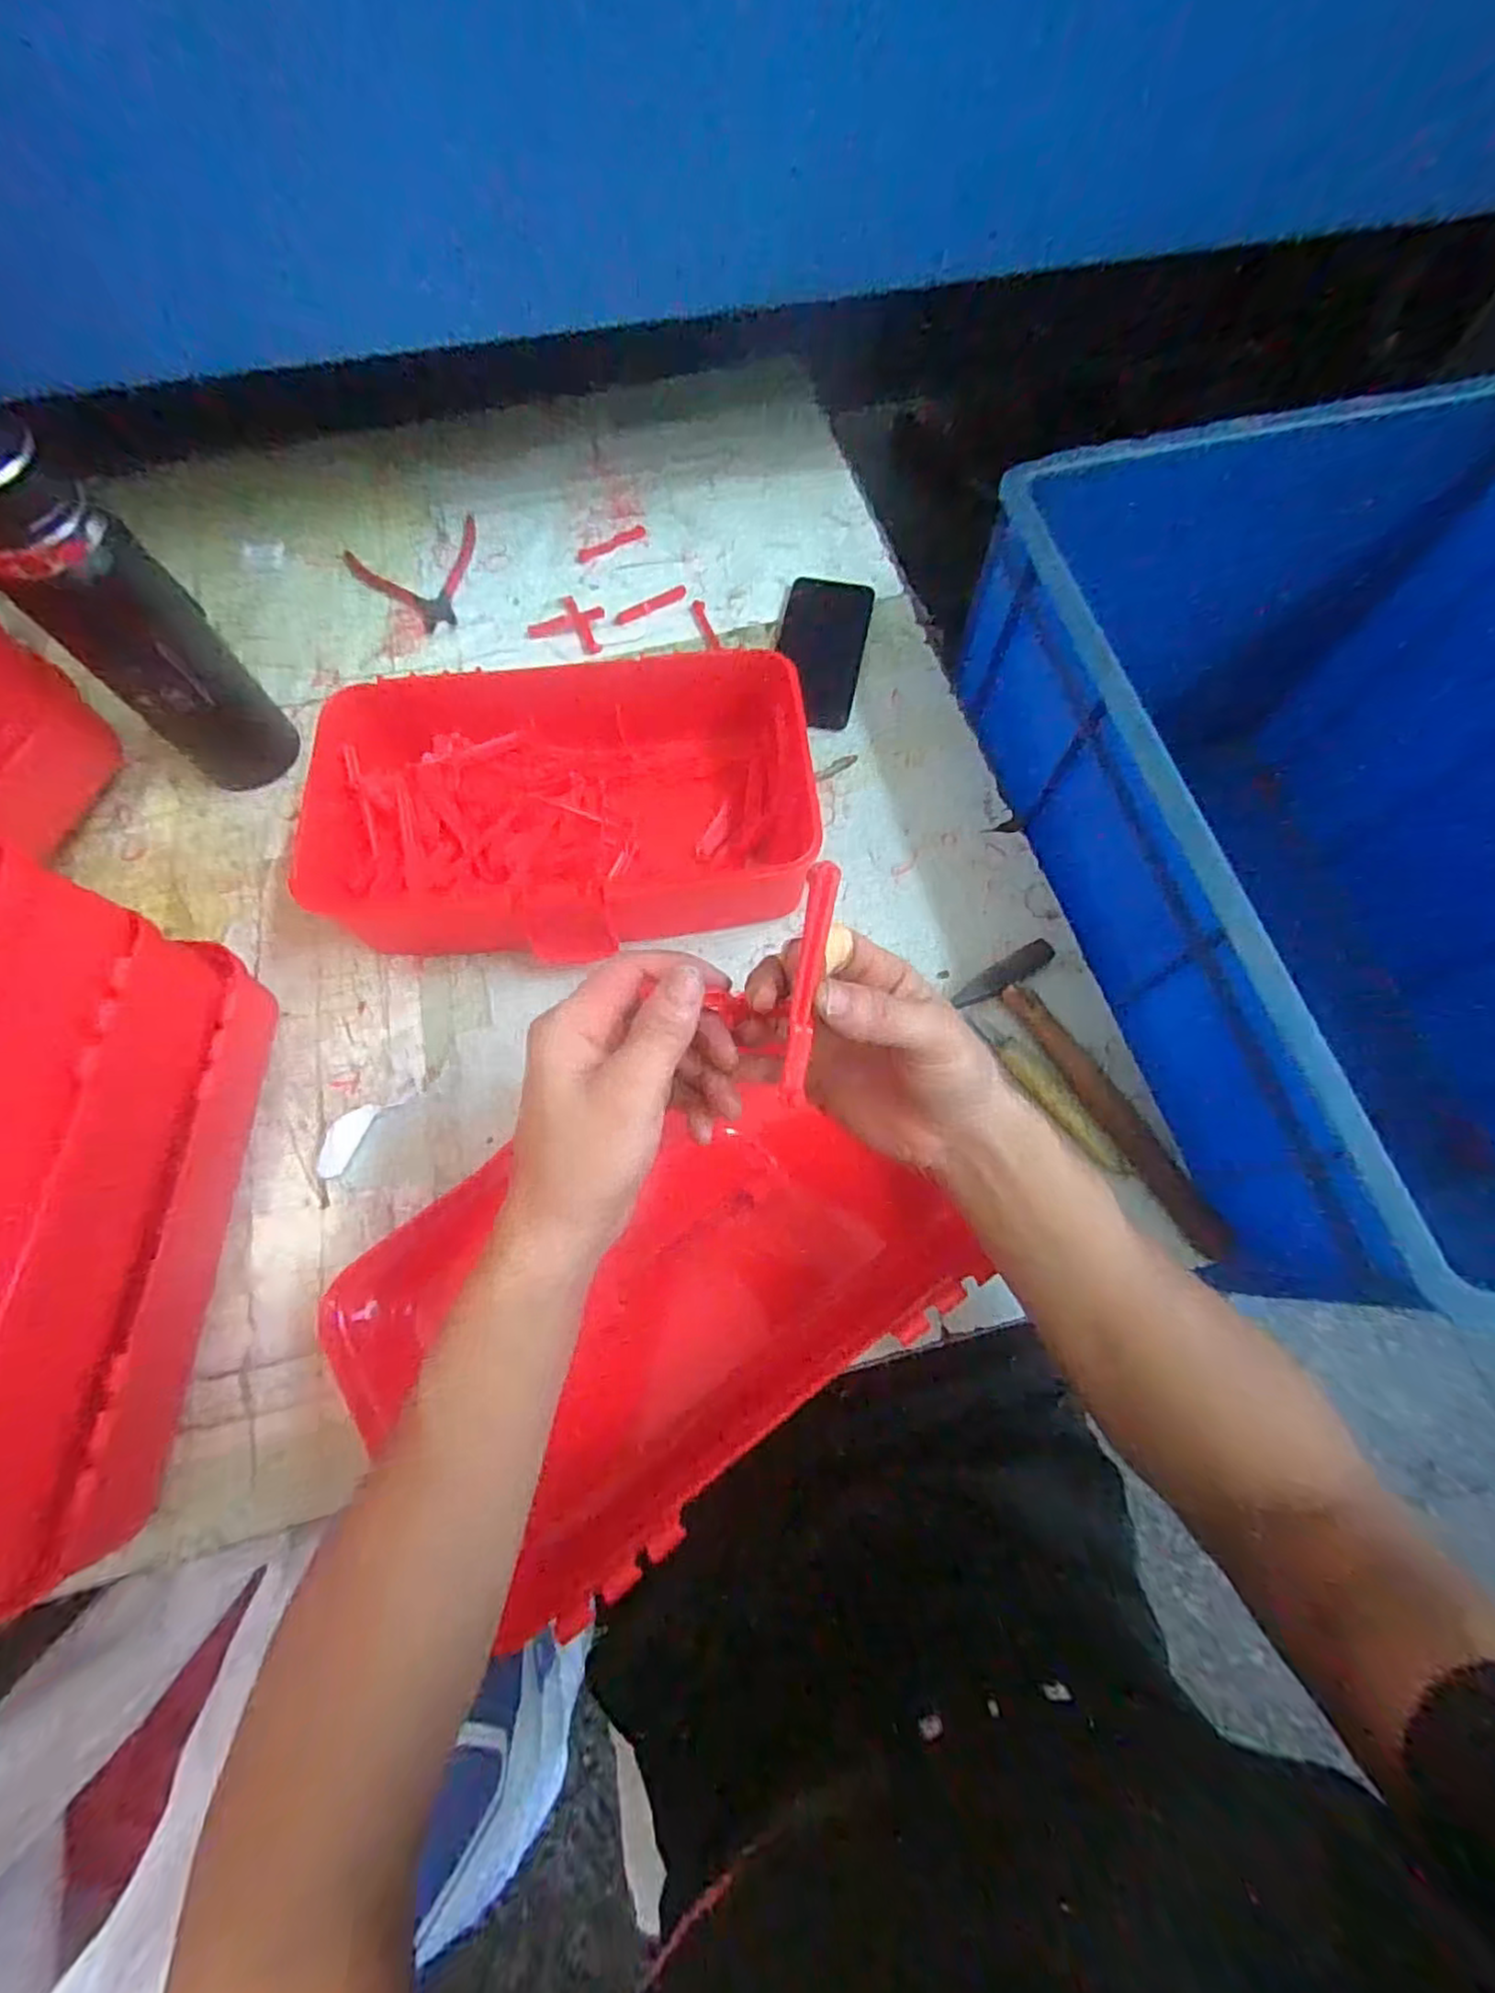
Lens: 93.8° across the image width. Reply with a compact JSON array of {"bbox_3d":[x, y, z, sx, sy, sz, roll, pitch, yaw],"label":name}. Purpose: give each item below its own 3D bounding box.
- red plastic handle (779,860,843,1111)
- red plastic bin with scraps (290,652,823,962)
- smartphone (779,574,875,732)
[{"bbox_3d":[0.023,-0.004,0.266,0.011,0.004,0.093,8,96,4],"label":"red plastic handle"},{"bbox_3d":[-0.136,-0.143,0.527,0.364,0.080,0.233,-2,68,0],"label":"red plastic bin with scraps"},{"bbox_3d":[0.066,-0.312,0.628,0.076,0.004,0.170,10,69,5],"label":"smartphone"}]

